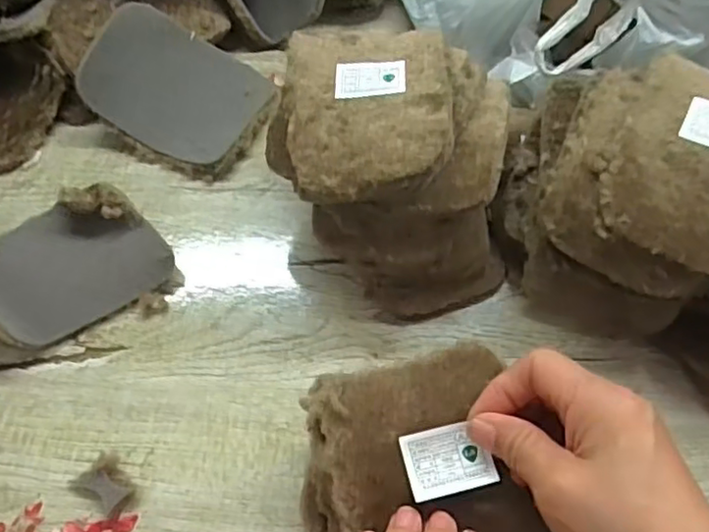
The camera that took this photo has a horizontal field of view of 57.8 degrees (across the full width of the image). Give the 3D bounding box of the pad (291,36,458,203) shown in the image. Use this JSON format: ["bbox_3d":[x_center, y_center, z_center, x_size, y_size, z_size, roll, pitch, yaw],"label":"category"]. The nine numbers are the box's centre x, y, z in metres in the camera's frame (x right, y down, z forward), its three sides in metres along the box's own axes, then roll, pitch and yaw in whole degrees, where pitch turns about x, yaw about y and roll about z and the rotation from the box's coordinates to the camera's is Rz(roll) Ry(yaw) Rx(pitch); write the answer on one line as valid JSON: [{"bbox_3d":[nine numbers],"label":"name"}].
[{"bbox_3d":[0.008,-0.095,0.360,0.088,0.021,0.124,-2,61,-2],"label":"pad"}]

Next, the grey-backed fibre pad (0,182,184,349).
[{"bbox_3d":[-0.182,-0.005,0.396,0.125,0.034,0.096,-19,62,-11],"label":"grey-backed fibre pad"}]

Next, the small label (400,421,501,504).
[{"bbox_3d":[0.044,0.090,0.298,0.039,0.004,0.030,-13,69,-5],"label":"small label"}]

